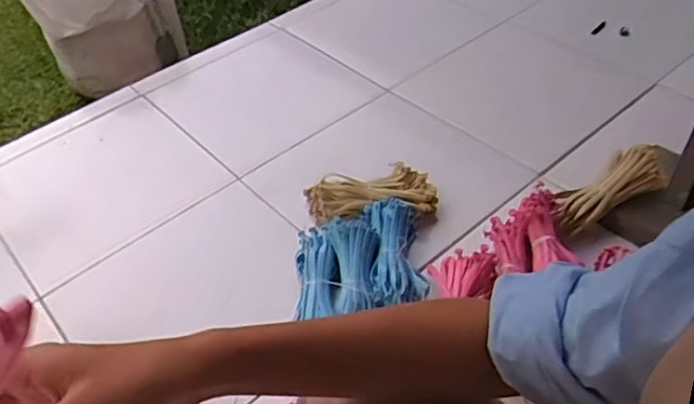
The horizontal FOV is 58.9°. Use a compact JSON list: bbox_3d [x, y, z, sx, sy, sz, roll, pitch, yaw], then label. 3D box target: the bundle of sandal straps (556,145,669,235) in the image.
[{"bbox_3d":[0.410,-0.024,0.978,0.177,0.059,0.078,-38,44,14],"label":"bundle of sandal straps"}]

